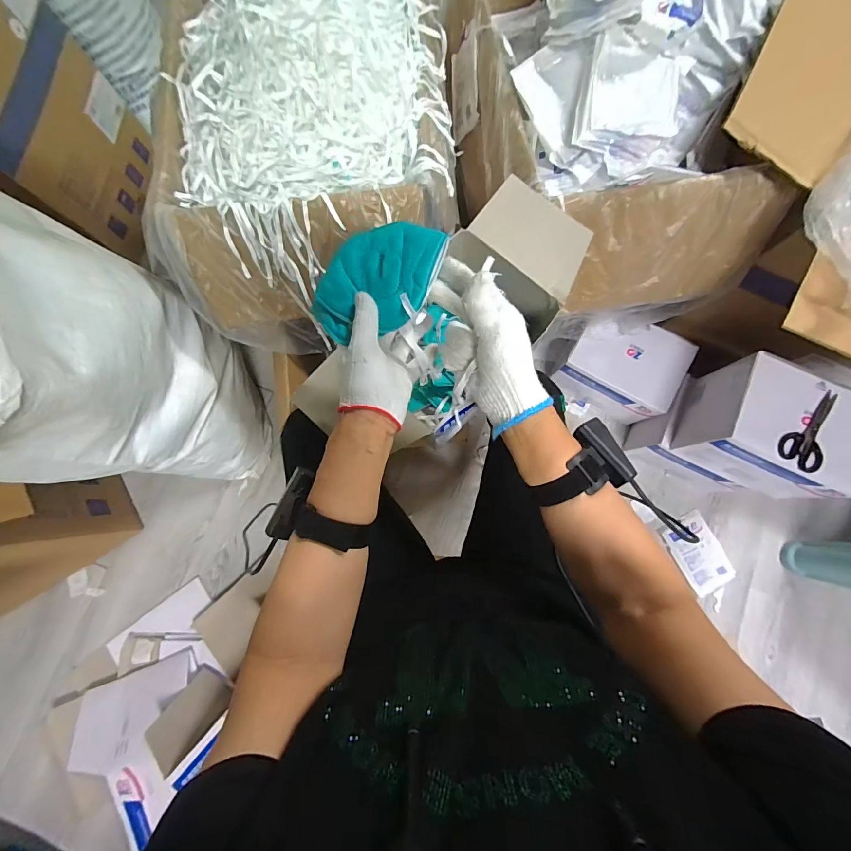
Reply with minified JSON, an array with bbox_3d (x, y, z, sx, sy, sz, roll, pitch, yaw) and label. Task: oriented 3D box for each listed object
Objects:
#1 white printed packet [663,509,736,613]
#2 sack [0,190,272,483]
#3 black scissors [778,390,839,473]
[{"bbox_3d":[0.752,0.365,1.027,0.130,0.019,0.238,-29,87,-9],"label":"white printed packet"},{"bbox_3d":[-0.594,-0.106,0.661,0.398,0.706,0.362,15,81,3],"label":"sack"},{"bbox_3d":[0.735,0.007,0.711,0.069,0.013,0.168,40,83,7],"label":"black scissors"}]

